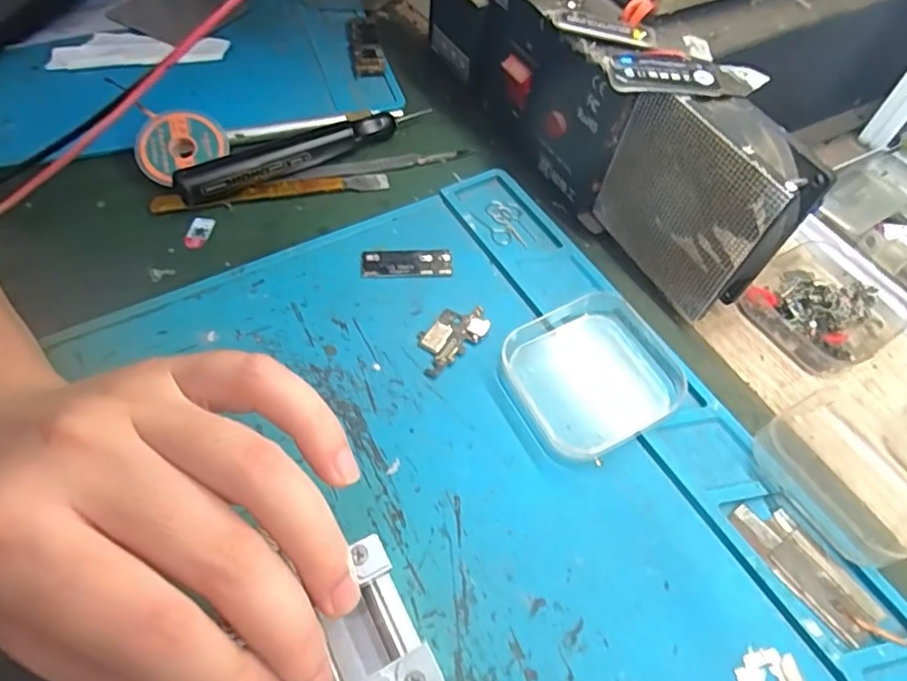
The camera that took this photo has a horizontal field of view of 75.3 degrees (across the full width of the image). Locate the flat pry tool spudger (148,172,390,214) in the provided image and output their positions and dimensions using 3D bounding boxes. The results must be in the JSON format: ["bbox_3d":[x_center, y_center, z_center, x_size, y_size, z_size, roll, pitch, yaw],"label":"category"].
[{"bbox_3d":[-0.097,-0.080,0.315,0.123,0.004,0.012,-11,58,-10],"label":"flat pry tool spudger"}]

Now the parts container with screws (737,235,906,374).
[{"bbox_3d":[0.183,-0.019,0.288,0.064,0.018,0.062,-34,65,-23],"label":"parts container with screws"}]

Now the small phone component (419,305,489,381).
[{"bbox_3d":[-0.002,-0.002,0.267,0.021,0.004,0.041,38,62,20],"label":"small phone component"}]

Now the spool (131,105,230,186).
[{"bbox_3d":[-0.146,-0.104,0.316,0.046,0.009,0.038,-18,81,-13],"label":"spool"}]

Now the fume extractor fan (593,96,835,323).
[{"bbox_3d":[0.107,-0.061,0.263,0.028,0.085,0.079,-25,62,-19],"label":"fume extractor fan"}]

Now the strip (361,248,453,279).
[{"bbox_3d":[-0.023,-0.039,0.290,0.044,0.004,0.016,-1,57,-4],"label":"strip"}]

